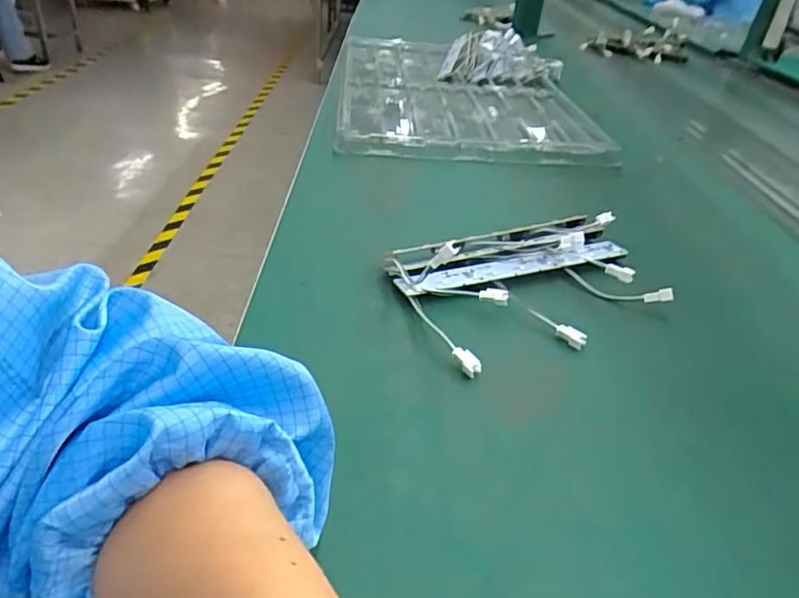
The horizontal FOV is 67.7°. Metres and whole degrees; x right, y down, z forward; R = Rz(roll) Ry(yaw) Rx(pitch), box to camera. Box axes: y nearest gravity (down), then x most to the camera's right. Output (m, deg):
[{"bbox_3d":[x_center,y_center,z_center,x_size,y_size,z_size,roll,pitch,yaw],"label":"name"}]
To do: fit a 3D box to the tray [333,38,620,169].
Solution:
[{"bbox_3d":[0.084,-0.300,0.864,0.326,0.034,0.509,3,34,-4],"label":"tray"}]

